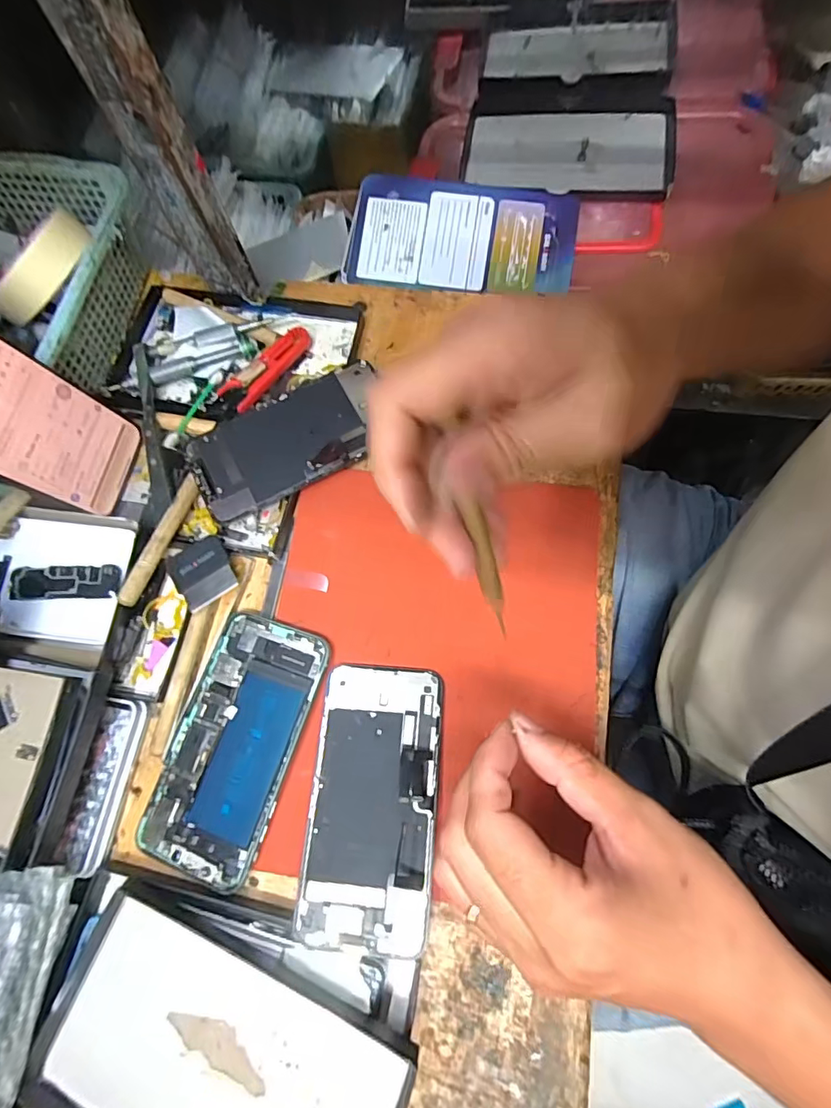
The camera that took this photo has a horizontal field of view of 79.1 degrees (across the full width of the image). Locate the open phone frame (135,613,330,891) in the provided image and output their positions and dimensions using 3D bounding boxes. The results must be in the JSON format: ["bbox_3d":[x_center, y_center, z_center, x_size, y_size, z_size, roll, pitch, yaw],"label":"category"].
[{"bbox_3d":[-0.109,0.113,0.306,0.073,0.010,0.147,17,75,9],"label":"open phone frame"}]

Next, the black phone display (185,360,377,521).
[{"bbox_3d":[-0.087,-0.081,0.348,0.138,0.010,0.071,-26,76,-5],"label":"black phone display"}]

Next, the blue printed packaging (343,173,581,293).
[{"bbox_3d":[0.037,-0.264,0.421,0.188,0.012,0.095,2,88,2],"label":"blue printed packaging"}]

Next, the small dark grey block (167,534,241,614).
[{"bbox_3d":[-0.139,0.012,0.329,0.039,0.005,0.042,-33,78,-5],"label":"small dark grey block"}]

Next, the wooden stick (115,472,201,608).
[{"bbox_3d":[-0.165,-0.011,0.327,0.010,0.014,0.093,16,75,9],"label":"wooden stick"}]

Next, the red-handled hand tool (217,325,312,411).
[{"bbox_3d":[-0.110,-0.142,0.382,0.024,0.012,0.083,35,79,13],"label":"red-handled hand tool"}]

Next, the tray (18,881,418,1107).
[{"bbox_3d":[-0.098,0.251,0.246,0.177,0.021,0.099,21,76,10],"label":"tray"}]

